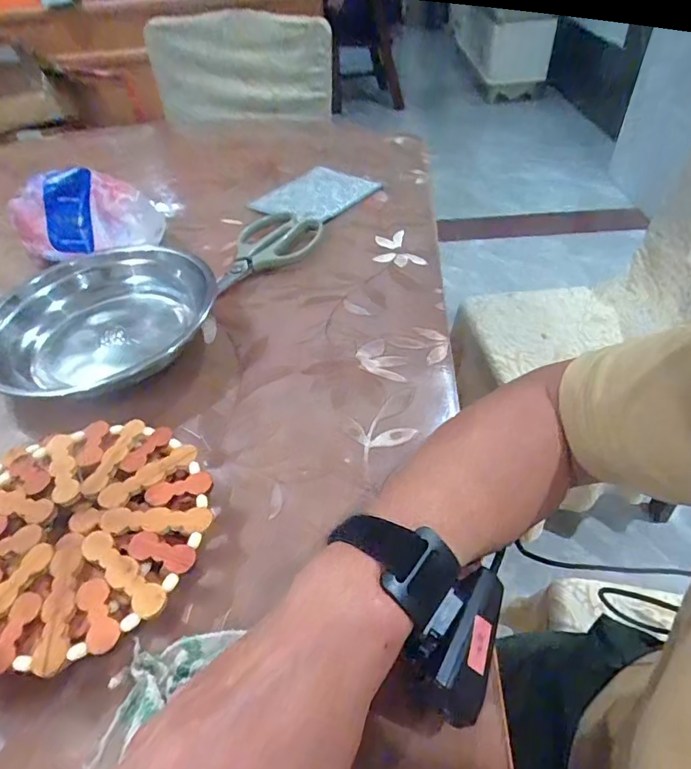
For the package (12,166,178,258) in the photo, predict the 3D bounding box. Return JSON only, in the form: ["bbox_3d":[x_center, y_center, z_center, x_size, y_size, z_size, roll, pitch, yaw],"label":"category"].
[{"bbox_3d":[-0.300,-0.202,0.568,0.179,0.079,0.052,-11,45,-6],"label":"package"}]

